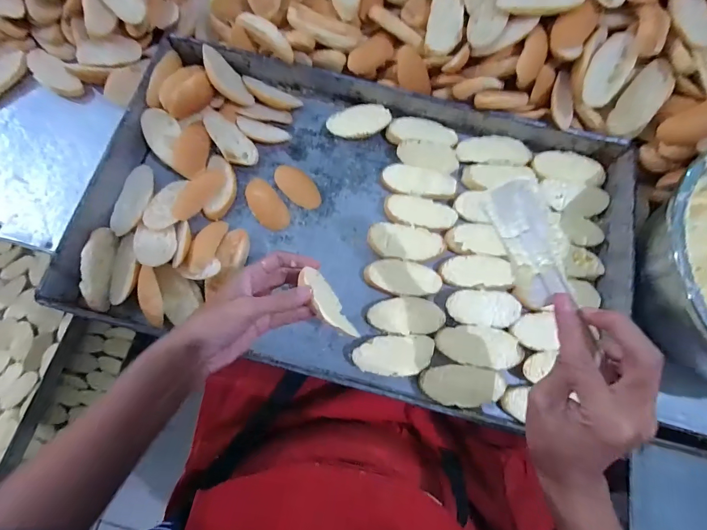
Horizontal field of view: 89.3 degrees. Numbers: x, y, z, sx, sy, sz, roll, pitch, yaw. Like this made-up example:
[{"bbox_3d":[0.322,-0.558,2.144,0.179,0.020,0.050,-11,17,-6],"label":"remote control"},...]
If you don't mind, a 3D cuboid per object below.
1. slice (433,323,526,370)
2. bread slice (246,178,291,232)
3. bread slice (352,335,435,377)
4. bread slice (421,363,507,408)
[{"bbox_3d":[0.145,0.093,0.408,0.095,0.011,0.044,9,74,1],"label":"slice"},{"bbox_3d":[-0.112,-0.077,0.458,0.038,0.011,0.073,-35,78,-10],"label":"bread slice"},{"bbox_3d":[0.045,0.102,0.404,0.088,0.022,0.043,0,74,-2],"label":"bread slice"},{"bbox_3d":[0.120,0.134,0.398,0.089,0.014,0.043,4,74,0],"label":"bread slice"}]

